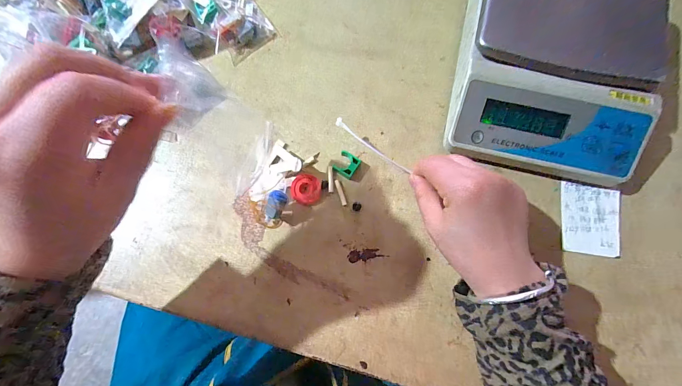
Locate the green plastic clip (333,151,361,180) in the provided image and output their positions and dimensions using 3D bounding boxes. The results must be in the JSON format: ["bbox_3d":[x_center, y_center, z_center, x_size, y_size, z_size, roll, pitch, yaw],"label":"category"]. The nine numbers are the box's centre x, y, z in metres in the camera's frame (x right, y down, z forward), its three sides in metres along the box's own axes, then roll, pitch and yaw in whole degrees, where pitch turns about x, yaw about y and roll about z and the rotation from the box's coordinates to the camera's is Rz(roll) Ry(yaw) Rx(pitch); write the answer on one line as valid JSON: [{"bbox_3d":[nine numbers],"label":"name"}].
[{"bbox_3d":[0.007,-0.032,0.343,0.025,0.012,0.027,37,79,8],"label":"green plastic clip"}]

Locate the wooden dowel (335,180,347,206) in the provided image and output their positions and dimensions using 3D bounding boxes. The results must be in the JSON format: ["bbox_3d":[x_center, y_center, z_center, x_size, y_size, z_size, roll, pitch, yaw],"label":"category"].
[{"bbox_3d":[0.000,-0.001,0.339,0.006,0.004,0.030,-17,77,-5],"label":"wooden dowel"}]

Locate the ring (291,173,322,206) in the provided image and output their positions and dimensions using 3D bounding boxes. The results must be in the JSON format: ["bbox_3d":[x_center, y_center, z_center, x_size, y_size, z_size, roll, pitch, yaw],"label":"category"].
[{"bbox_3d":[-0.038,-0.004,0.337,0.032,0.007,0.033,0,76,0],"label":"ring"}]

